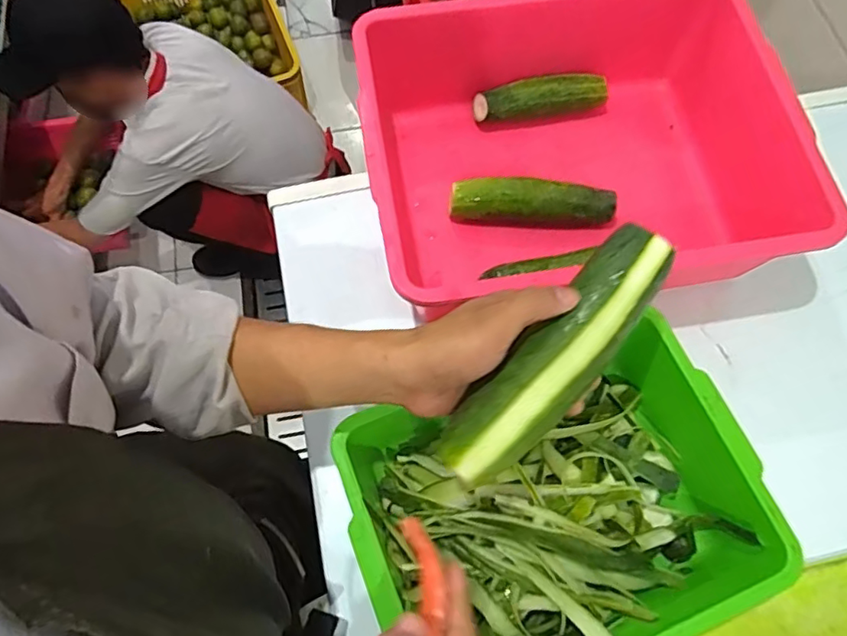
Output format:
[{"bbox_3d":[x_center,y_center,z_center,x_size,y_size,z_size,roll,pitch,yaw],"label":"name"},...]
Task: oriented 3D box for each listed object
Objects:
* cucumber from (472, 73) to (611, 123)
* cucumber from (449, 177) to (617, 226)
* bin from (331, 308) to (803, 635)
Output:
[{"bbox_3d":[0.130,-0.247,0.639,0.147,0.035,0.031,-6,69,-3],"label":"cucumber"},{"bbox_3d":[0.114,-0.120,0.601,0.169,0.043,0.038,4,69,1],"label":"cucumber"},{"bbox_3d":[0.102,0.155,0.468,0.298,0.101,0.223,-19,71,-8],"label":"bin"}]

